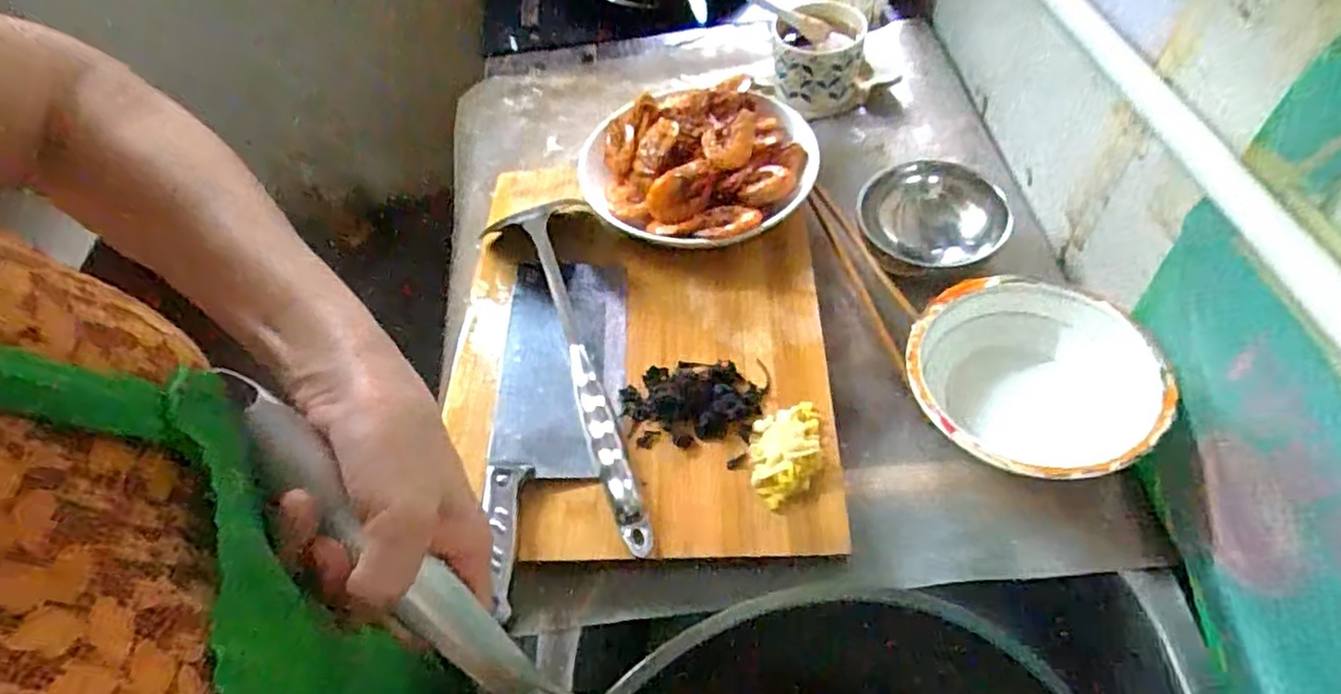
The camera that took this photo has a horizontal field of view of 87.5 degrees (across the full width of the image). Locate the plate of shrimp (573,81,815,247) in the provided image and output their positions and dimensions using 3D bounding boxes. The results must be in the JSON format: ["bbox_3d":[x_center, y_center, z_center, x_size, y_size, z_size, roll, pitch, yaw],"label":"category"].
[{"bbox_3d":[0.025,-0.161,0.608,0.203,0.059,0.196,-3,55,4],"label":"plate of shrimp"}]

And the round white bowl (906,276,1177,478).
[{"bbox_3d":[0.240,0.025,0.477,0.153,0.070,0.146,-3,55,4],"label":"round white bowl"}]

